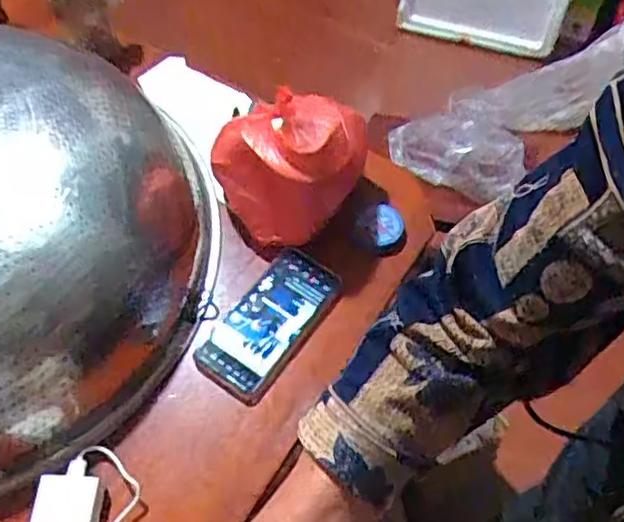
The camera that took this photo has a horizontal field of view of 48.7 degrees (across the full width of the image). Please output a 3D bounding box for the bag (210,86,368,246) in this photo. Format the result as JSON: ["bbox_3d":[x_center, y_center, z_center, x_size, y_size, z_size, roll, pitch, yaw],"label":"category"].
[{"bbox_3d":[-0.028,-0.111,0.742,0.113,0.130,0.138,40,65,22],"label":"bag"}]

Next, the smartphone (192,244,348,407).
[{"bbox_3d":[-0.046,0.060,0.720,0.084,0.015,0.166,32,62,18],"label":"smartphone"}]

